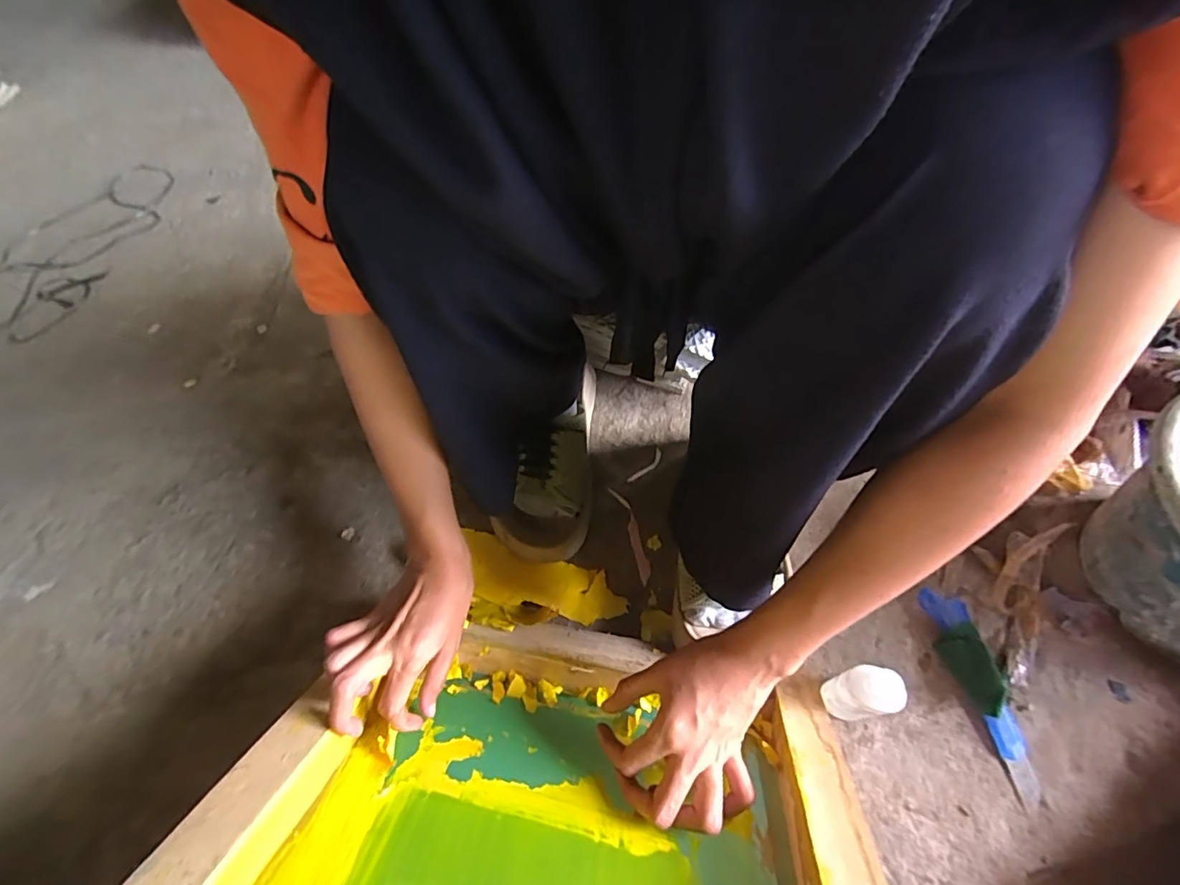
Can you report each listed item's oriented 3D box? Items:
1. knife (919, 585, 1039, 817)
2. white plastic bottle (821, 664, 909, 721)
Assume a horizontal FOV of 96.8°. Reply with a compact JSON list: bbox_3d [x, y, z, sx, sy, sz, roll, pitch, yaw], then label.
[{"bbox_3d":[0.326,0.201,0.433,0.035,0.030,0.162,-7,59,-1],"label":"knife"},{"bbox_3d":[0.205,0.196,0.406,0.035,0.095,0.032,-2,59,3],"label":"white plastic bottle"}]

